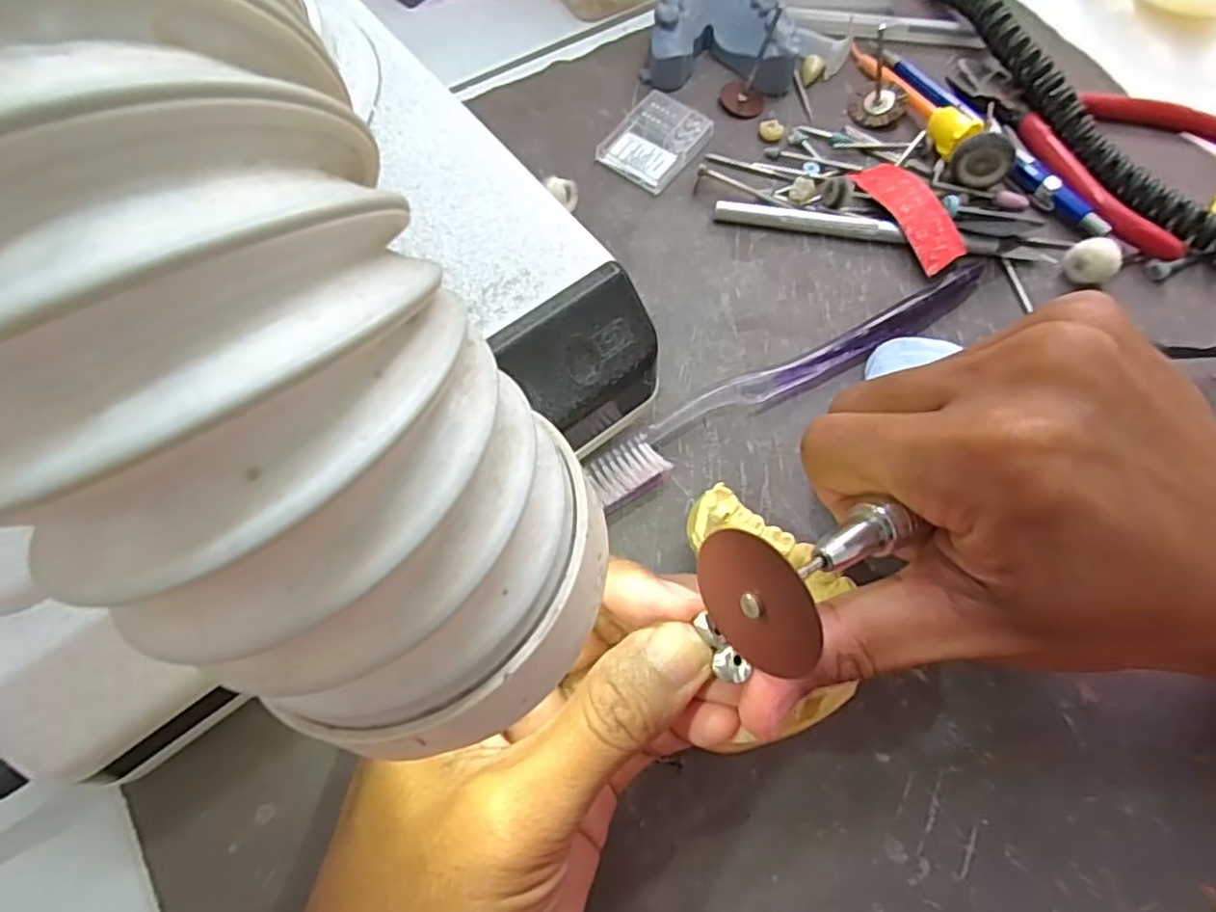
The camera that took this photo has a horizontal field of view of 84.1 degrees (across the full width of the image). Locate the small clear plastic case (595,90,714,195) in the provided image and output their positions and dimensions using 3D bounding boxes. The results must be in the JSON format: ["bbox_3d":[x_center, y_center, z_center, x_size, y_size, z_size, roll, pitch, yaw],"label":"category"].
[{"bbox_3d":[0.021,-0.139,0.298,0.036,0.007,0.046,38,72,13],"label":"small clear plastic case"}]

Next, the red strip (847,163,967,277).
[{"bbox_3d":[0.126,-0.102,0.281,0.020,0.012,0.057,-24,71,-10],"label":"red strip"}]

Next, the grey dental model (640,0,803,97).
[{"bbox_3d":[0.053,-0.196,0.312,0.066,0.022,0.054,6,69,1],"label":"grey dental model"}]

